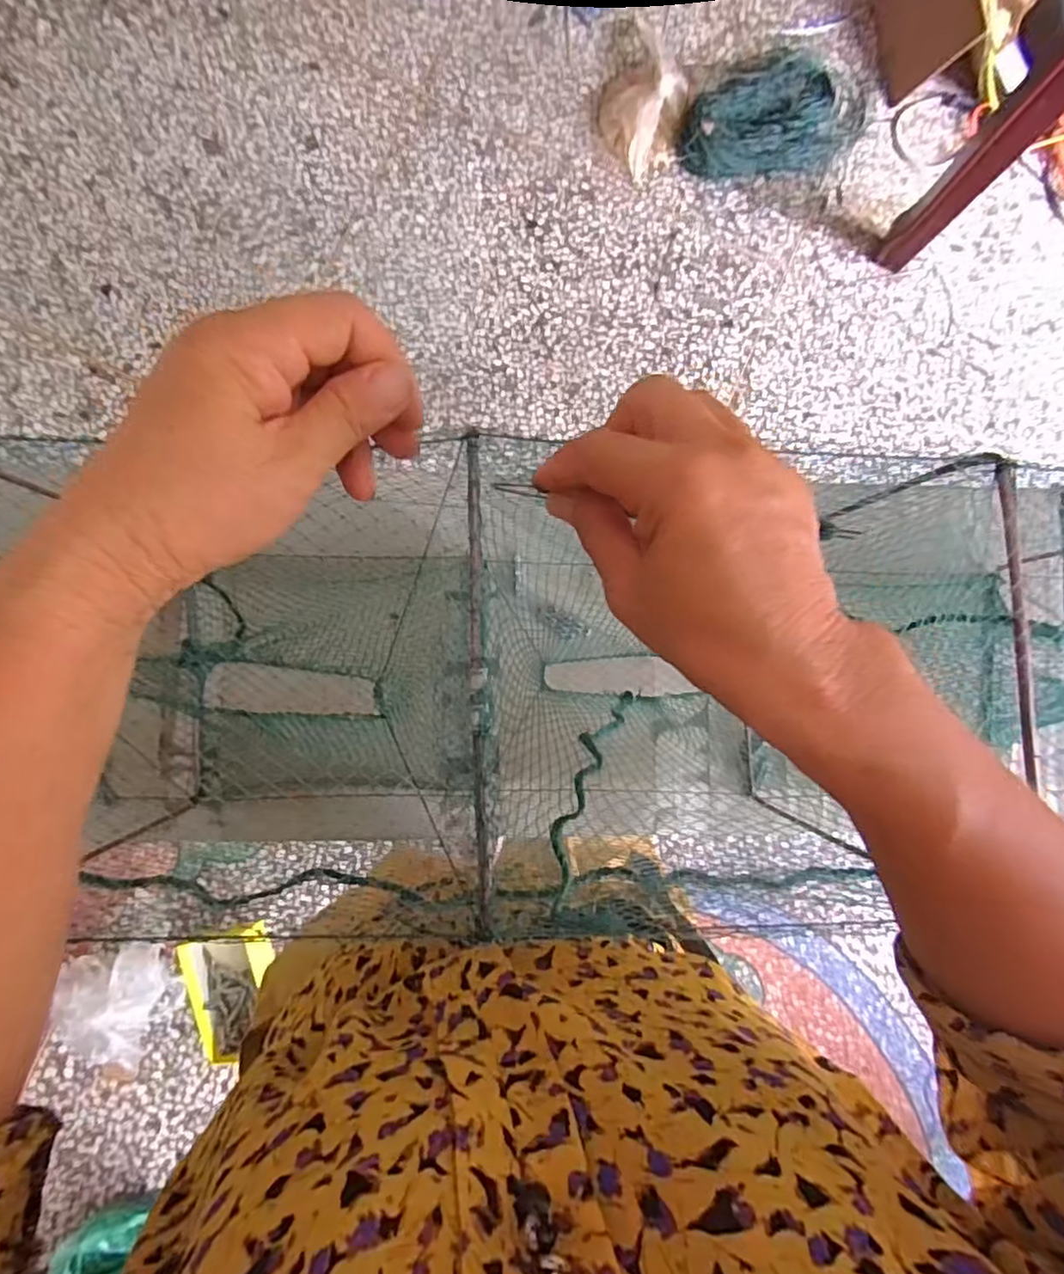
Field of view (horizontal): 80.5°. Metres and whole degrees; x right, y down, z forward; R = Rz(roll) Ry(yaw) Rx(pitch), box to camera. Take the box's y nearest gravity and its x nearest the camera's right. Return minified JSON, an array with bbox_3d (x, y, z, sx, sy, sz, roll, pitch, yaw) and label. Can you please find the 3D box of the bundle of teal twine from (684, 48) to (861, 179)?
[{"bbox_3d":[0.460,-1.007,1.209,0.350,0.041,0.216,-6,90,-3],"label":"bundle of teal twine"}]

